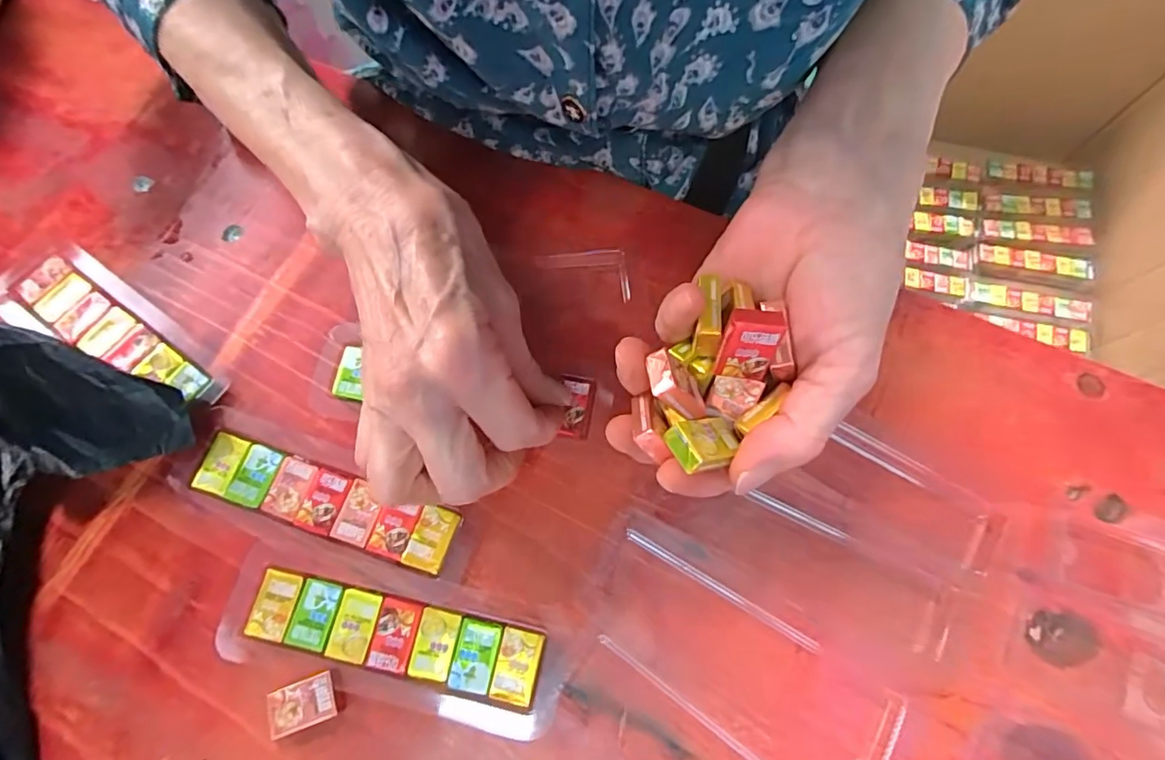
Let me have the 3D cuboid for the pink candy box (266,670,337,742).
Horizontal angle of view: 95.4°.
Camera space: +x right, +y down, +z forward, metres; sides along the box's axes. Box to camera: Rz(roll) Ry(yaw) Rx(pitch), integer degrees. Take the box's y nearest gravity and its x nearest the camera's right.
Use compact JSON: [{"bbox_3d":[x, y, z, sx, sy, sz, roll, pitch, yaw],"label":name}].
[{"bbox_3d":[-0.108,0.126,0.207,0.024,0.008,0.017,-19,72,-6],"label":"pink candy box"}]

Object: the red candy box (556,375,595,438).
[{"bbox_3d":[-0.003,0.012,0.241,0.014,0.004,0.029,4,76,2],"label":"red candy box"}]

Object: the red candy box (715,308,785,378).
[{"bbox_3d":[0.054,-0.011,0.173,0.017,0.027,0.005,7,45,3],"label":"red candy box"}]

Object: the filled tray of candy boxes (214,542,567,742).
[{"bbox_3d":[-0.077,0.105,0.214,0.133,0.008,0.044,13,72,5],"label":"filled tray of candy boxes"}]

